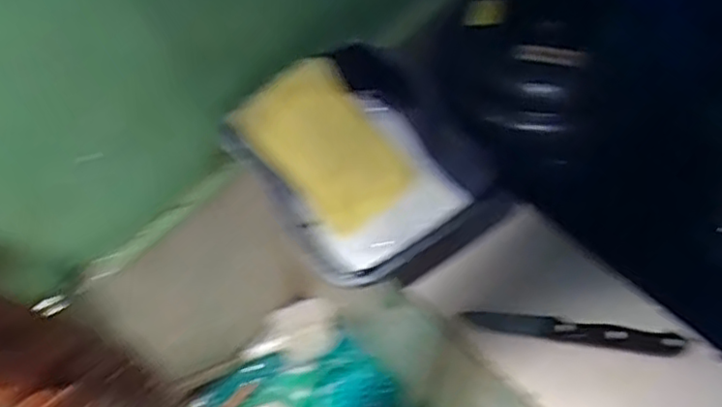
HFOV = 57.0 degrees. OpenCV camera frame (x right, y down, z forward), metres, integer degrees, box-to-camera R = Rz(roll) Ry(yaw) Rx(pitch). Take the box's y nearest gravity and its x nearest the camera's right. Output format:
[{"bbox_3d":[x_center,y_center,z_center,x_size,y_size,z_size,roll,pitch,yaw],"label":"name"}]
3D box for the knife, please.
[{"bbox_3d":[0.173,0.102,0.543,0.170,0.010,0.024,10,62,8],"label":"knife"}]

